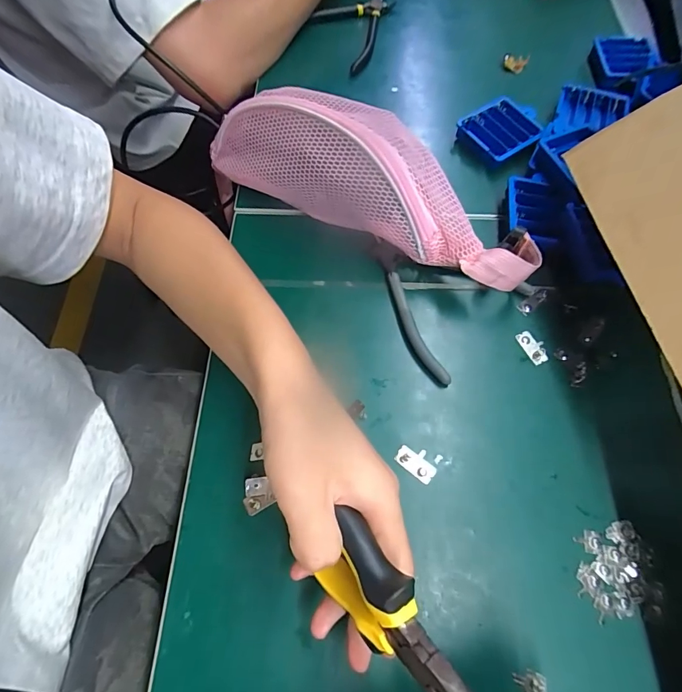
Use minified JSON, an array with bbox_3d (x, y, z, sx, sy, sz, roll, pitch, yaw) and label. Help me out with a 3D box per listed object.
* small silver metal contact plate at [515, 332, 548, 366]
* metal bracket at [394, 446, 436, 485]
[{"bbox_3d":[0.158,0.001,0.328,0.016,0.005,0.029,-22,69,-10],"label":"small silver metal contact plate"},{"bbox_3d":[0.055,0.084,0.291,0.030,0.004,0.019,38,71,14],"label":"metal bracket"}]

